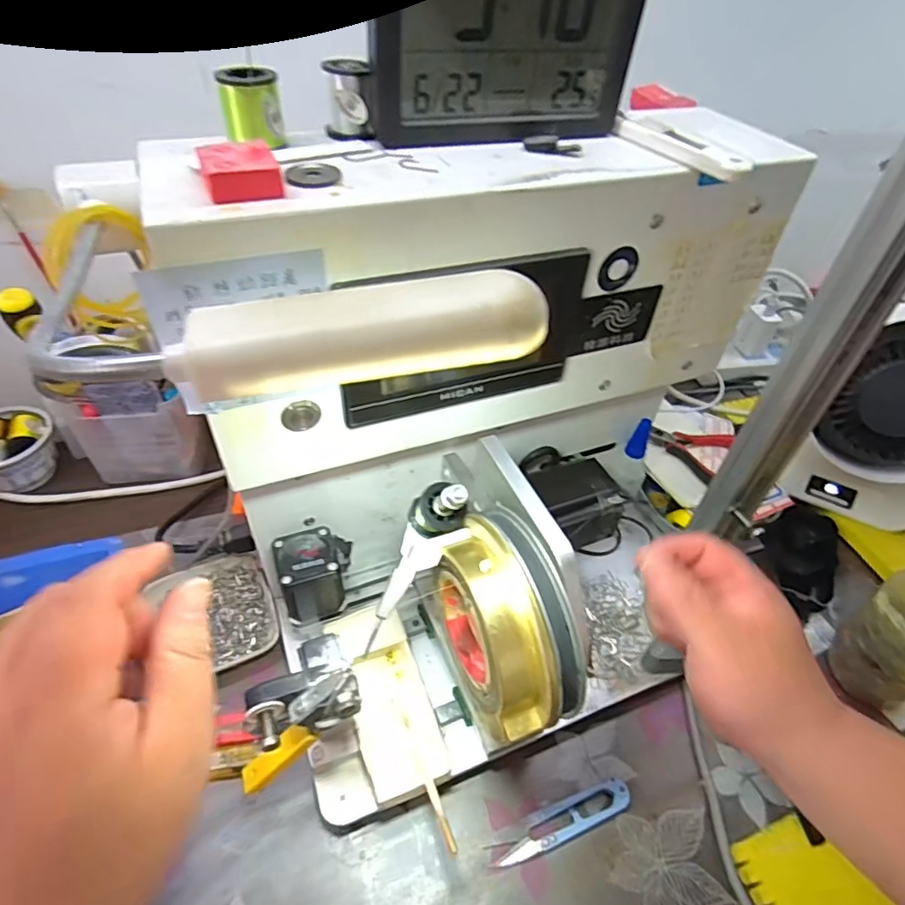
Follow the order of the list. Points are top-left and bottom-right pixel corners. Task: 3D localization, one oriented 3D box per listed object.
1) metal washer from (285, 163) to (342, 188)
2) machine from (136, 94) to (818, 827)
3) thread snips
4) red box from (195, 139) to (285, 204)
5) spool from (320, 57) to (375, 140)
[{"bbox_3d":[-0.061,-0.123,0.248,0.021,0.005,0.021,2,45,-2],"label":"metal washer"},{"bbox_3d":[0.047,0.026,0.351,0.345,0.350,0.230,-13,48,-17],"label":"machine"},{"bbox_3d":[0.073,0.248,0.376,0.102,0.010,0.021,-15,48,-18],"label":"thread snips"},{"bbox_3d":[-0.087,-0.116,0.231,0.030,0.012,0.032,-15,48,-18],"label":"red box"},{"bbox_3d":[-0.052,-0.175,0.279,0.023,0.032,0.020,-2,46,-6],"label":"spool"}]

